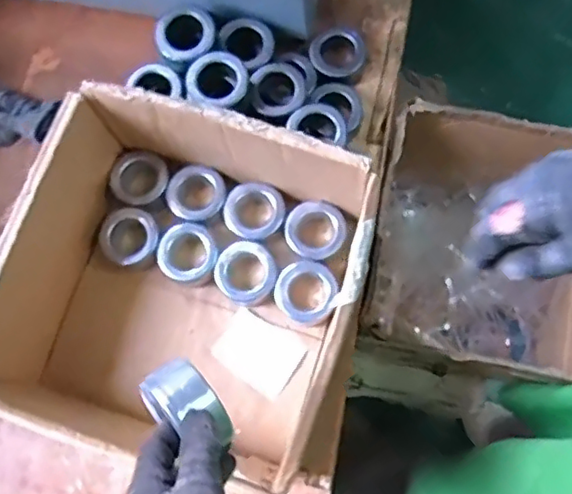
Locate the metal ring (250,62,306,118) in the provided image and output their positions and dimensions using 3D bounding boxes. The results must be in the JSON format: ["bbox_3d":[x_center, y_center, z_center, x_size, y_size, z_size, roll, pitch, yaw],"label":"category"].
[{"bbox_3d":[-0.008,-0.179,0.693,0.060,0.022,0.066,0,78,1],"label":"metal ring"}]

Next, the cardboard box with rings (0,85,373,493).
[{"bbox_3d":[-0.097,0.039,0.629,0.349,0.175,0.323,14,79,4],"label":"cardboard box with rings"}]

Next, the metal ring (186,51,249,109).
[{"bbox_3d":[-0.076,-0.180,0.656,0.067,0.025,0.071,0,78,1],"label":"metal ring"}]

